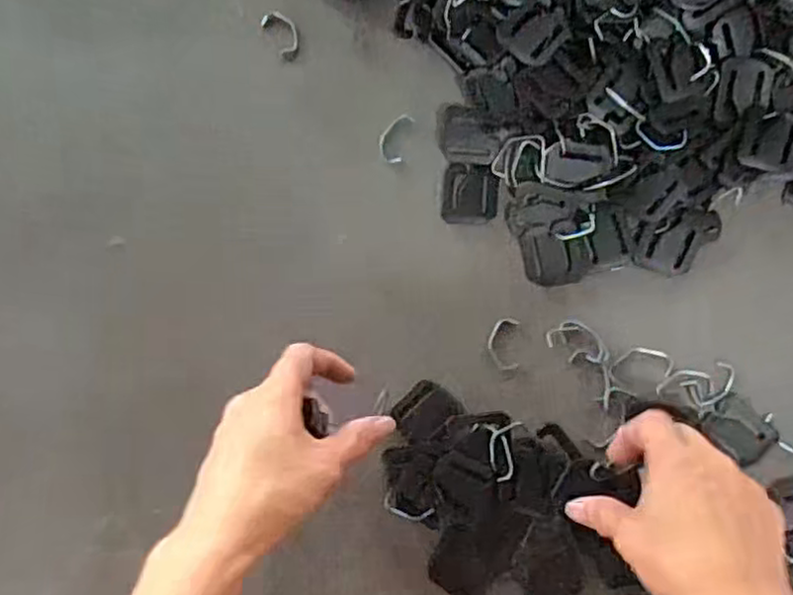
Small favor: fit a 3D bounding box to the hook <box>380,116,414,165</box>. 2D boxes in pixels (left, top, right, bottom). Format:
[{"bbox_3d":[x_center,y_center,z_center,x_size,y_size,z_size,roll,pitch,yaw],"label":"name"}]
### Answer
[{"bbox_3d":[-0.001,-0.103,0.453,0.018,0.004,0.033,18,83,4],"label":"hook"}]

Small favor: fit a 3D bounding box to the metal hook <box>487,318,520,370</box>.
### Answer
[{"bbox_3d":[0.065,0.028,0.431,0.019,0.004,0.032,3,82,2],"label":"metal hook"}]

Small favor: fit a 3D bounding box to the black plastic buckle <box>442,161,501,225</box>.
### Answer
[{"bbox_3d":[0.047,-0.065,0.446,0.034,0.005,0.038,7,83,3],"label":"black plastic buckle"}]

